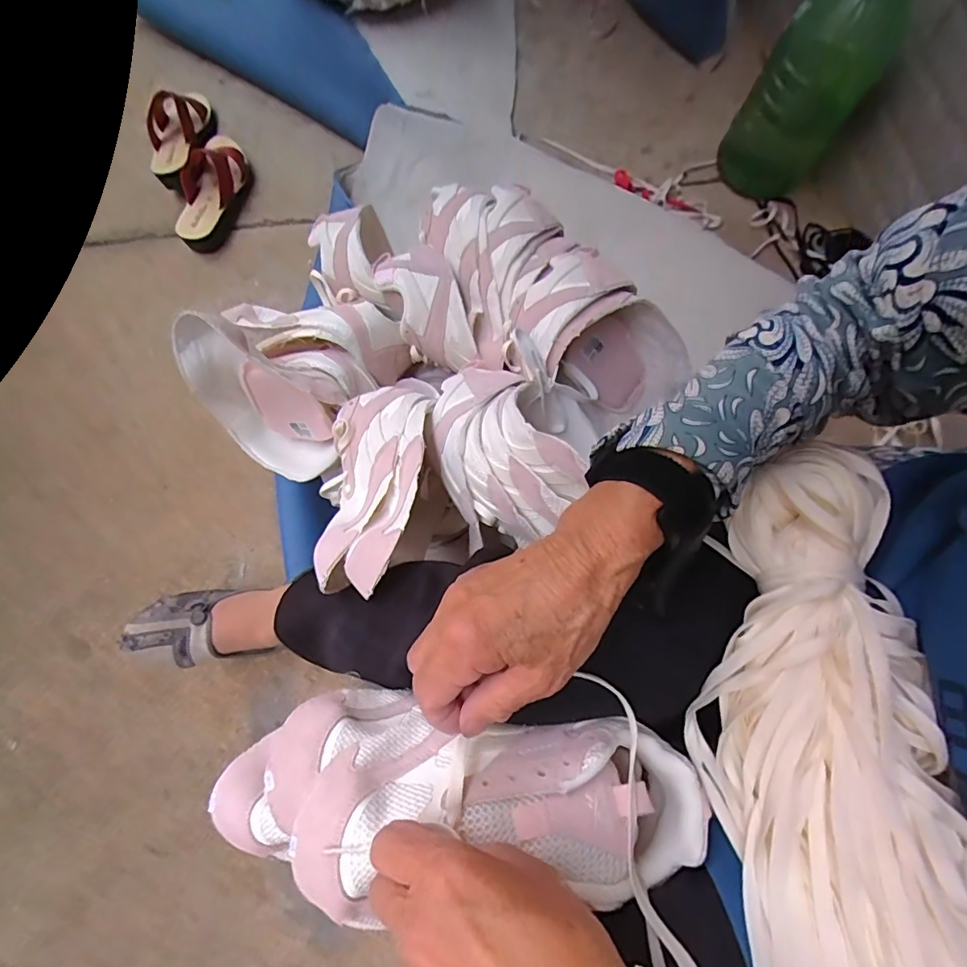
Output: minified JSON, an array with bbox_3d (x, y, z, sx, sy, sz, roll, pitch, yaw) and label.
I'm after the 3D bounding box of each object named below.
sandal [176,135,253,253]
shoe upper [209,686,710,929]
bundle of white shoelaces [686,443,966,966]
[{"bbox_3d":[-0.468,-0.507,0.855,0.099,0.062,0.230,10,72,2],"label":"sandal"},{"bbox_3d":[-0.018,0.192,0.303,0.287,0.084,0.099,3,72,2],"label":"shoe upper"},{"bbox_3d":[0.195,0.171,0.266,0.144,0.081,0.364,-6,73,-6],"label":"bundle of white shoelaces"}]

